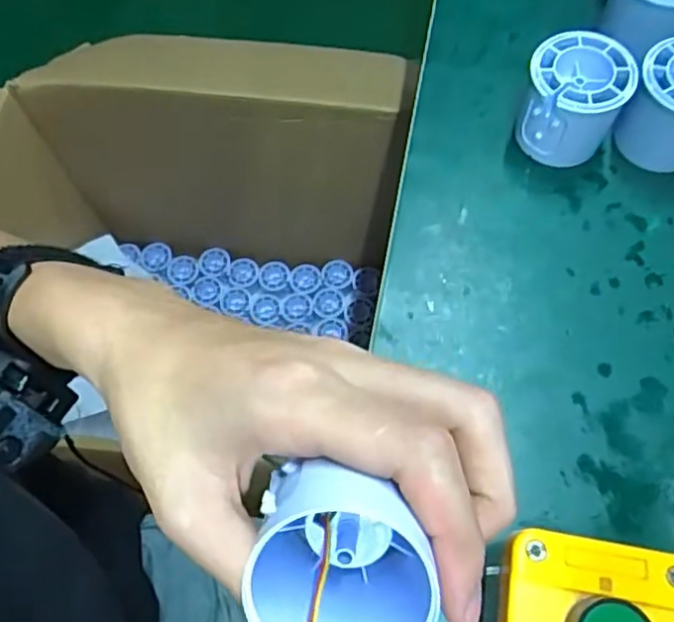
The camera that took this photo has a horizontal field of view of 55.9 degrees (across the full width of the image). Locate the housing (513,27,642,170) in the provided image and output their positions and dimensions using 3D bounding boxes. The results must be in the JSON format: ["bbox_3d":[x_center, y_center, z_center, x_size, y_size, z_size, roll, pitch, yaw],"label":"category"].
[{"bbox_3d":[0.133,-0.118,0.360,0.051,0.054,0.053,-1,67,2],"label":"housing"}]

